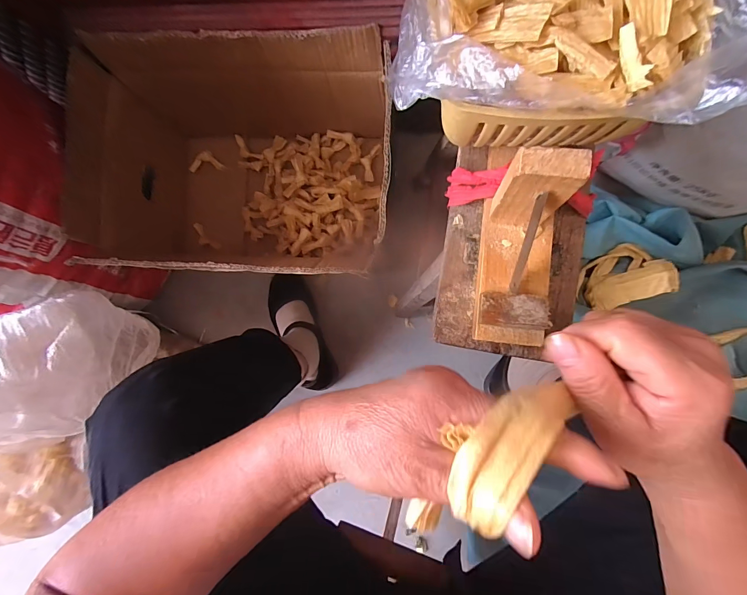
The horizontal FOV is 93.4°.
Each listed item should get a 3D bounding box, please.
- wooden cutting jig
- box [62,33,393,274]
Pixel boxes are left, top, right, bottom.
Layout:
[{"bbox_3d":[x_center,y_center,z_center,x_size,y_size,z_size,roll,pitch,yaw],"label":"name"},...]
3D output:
[{"bbox_3d":[0.116,-0.027,0.267,0.071,0.104,0.130,8,88,5],"label":"wooden cutting jig"},{"bbox_3d":[-0.194,-0.190,0.595,0.449,0.276,0.314,4,88,5],"label":"box"}]

